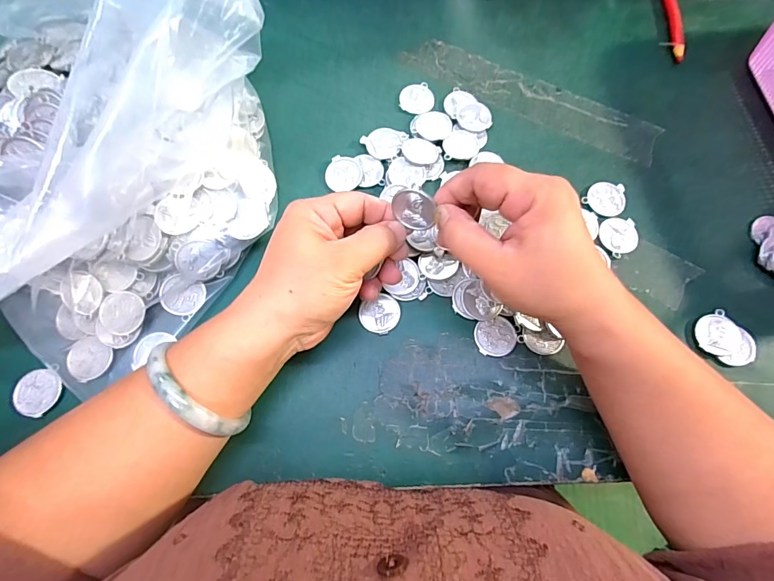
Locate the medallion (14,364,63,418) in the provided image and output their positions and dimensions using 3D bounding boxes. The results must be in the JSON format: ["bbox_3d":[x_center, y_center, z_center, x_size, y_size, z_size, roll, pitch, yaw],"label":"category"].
[{"bbox_3d":[-0.229,0.066,0.267,0.027,0.004,0.031,-1,73,-2],"label":"medallion"}]

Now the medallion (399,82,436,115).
[{"bbox_3d":[0.026,-0.165,0.350,0.029,0.004,0.033,8,73,1],"label":"medallion"}]

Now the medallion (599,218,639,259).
[{"bbox_3d":[0.180,-0.044,0.315,0.032,0.004,0.028,-36,77,-11],"label":"medallion"}]

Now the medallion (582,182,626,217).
[{"bbox_3d":[0.176,-0.074,0.324,0.028,0.004,0.032,39,76,10],"label":"medallion"}]

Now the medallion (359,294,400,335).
[{"bbox_3d":[-0.005,0.016,0.293,0.028,0.004,0.028,0,73,-1],"label":"medallion"}]

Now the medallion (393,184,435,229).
[{"bbox_3d":[0.017,-0.049,0.248,0.027,0.026,0.004,59,44,-22],"label":"medallion"}]

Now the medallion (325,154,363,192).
[{"bbox_3d":[-0.034,-0.093,0.326,0.029,0.006,0.029,6,73,0],"label":"medallion"}]

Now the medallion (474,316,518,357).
[{"bbox_3d":[0.078,0.033,0.290,0.030,0.004,0.027,-13,74,-5],"label":"medallion"}]

